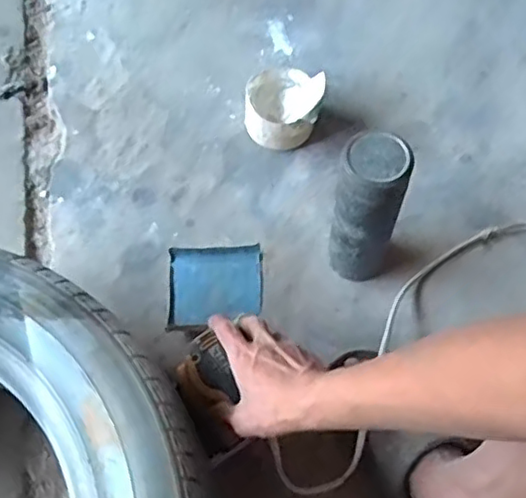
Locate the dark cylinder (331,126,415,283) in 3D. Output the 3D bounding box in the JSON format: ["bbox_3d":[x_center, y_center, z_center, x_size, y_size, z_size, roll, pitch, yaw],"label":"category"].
[{"bbox_3d":[0.113,-0.036,0.692,0.064,0.212,0.066,-1,63,1],"label":"dark cylinder"}]

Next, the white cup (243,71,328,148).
[{"bbox_3d":[0.027,-0.194,0.851,0.105,0.078,0.105,-5,63,-1],"label":"white cup"}]

